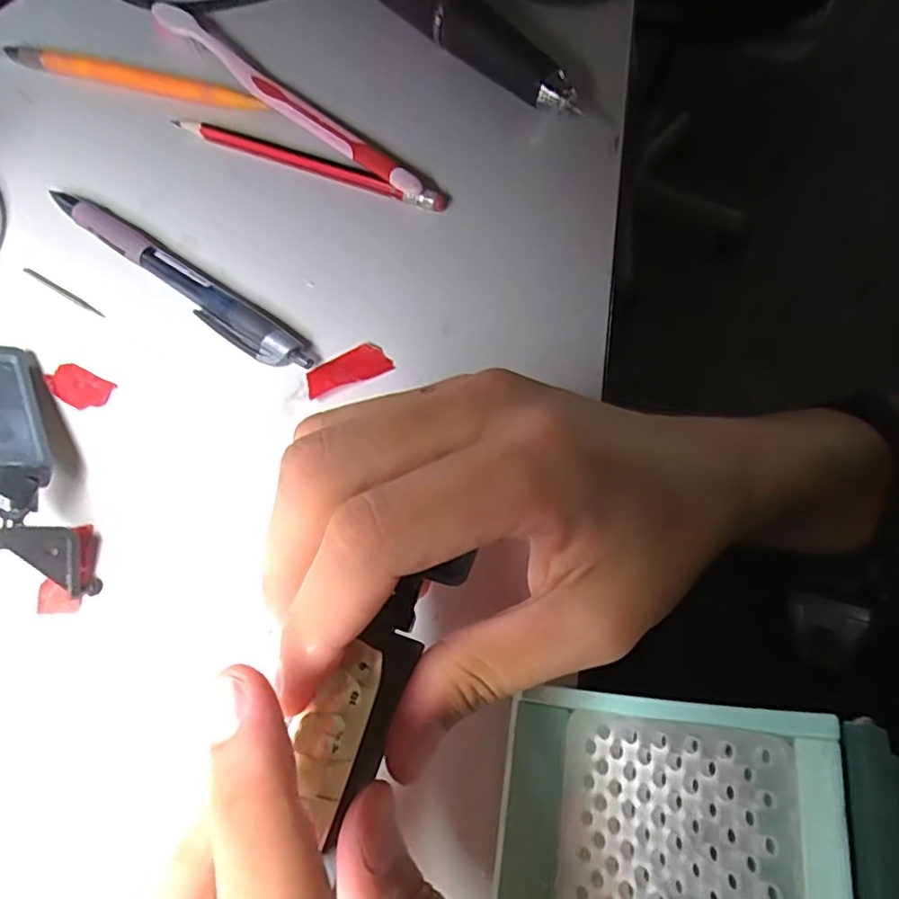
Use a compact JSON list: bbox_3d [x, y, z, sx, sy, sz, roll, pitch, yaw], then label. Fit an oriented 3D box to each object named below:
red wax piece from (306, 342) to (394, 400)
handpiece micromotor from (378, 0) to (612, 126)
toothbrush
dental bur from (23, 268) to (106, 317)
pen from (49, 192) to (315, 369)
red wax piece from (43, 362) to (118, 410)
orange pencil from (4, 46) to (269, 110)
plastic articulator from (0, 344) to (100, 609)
[{"bbox_3d":[-0.039,-0.031,0.239,0.033,0.004,0.015,-25,70,-11],"label":"red wax piece"},{"bbox_3d":[-0.012,-0.222,0.306,0.021,0.027,0.206,-41,74,-16],"label":"handpiece micromotor"},{"bbox_3d":[-0.079,-0.164,0.288,0.171,0.011,0.010,39,72,14],"label":"toothbrush"},{"bbox_3d":[-0.158,-0.065,0.252,0.044,0.004,0.004,31,70,11],"label":"dental bur"},{"bbox_3d":[-0.112,-0.069,0.250,0.137,0.011,0.015,34,70,12],"label":"pen"},{"bbox_3d":[-0.142,-0.025,0.236,0.025,0.004,0.014,24,68,9],"label":"red wax piece"},{"bbox_3d":[-0.150,-0.177,0.296,0.130,0.005,0.014,16,67,5],"label":"orange pencil"},{"bbox_3d":[-0.154,0.004,0.207,0.043,0.035,0.099,-17,68,-8],"label":"plastic articulator"}]

